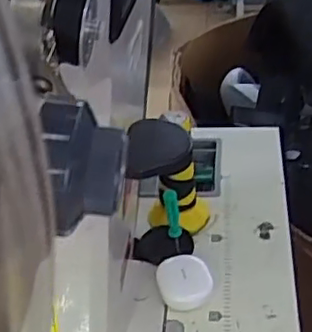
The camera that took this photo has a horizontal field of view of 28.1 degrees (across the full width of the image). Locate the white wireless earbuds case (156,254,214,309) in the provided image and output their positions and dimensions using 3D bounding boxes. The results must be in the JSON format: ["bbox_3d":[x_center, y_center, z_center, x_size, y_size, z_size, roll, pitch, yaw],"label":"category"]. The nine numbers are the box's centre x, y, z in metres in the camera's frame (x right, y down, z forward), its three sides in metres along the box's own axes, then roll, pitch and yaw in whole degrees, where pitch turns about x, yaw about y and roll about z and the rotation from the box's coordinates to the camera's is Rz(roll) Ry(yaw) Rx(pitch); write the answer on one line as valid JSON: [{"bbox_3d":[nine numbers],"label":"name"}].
[{"bbox_3d":[0.025,0.104,0.556,0.046,0.018,0.052,-8,36,-7],"label":"white wireless earbuds case"}]

